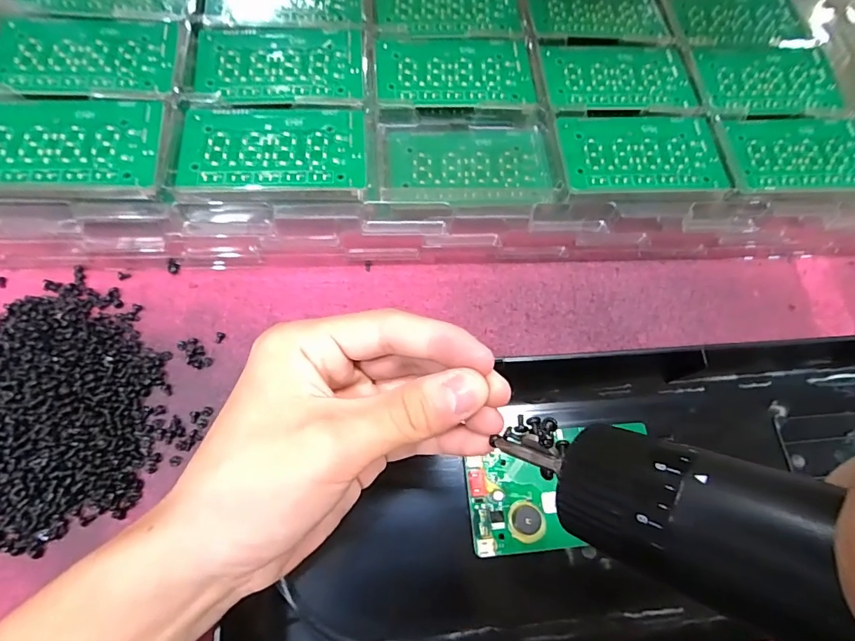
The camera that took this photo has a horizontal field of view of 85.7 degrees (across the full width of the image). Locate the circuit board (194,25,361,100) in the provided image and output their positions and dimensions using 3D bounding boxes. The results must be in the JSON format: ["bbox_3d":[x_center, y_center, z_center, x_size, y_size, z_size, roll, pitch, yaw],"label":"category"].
[{"bbox_3d":[-0.096,-0.169,0.303,0.105,0.005,0.058,0,69,-6],"label":"circuit board"}]

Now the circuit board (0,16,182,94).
[{"bbox_3d":[-0.211,-0.166,0.285,0.101,0.004,0.058,-1,69,-7],"label":"circuit board"}]

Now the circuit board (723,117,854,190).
[{"bbox_3d":[0.258,-0.115,0.316,0.106,0.004,0.062,-1,68,-3],"label":"circuit board"}]

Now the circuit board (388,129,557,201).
[{"bbox_3d":[0.028,-0.104,0.302,0.105,0.009,0.060,1,69,-6],"label":"circuit board"}]

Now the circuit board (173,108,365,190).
[{"bbox_3d":[-0.091,-0.105,0.275,0.104,0.005,0.058,0,69,-6],"label":"circuit board"}]

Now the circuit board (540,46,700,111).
[{"bbox_3d":[0.136,-0.175,0.329,0.107,0.010,0.060,-6,70,-8],"label":"circuit board"}]

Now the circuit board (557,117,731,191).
[{"bbox_3d":[0.140,-0.111,0.303,0.106,0.004,0.058,-3,70,-5],"label":"circuit board"}]

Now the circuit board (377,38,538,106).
[{"bbox_3d":[0.019,-0.172,0.316,0.105,0.004,0.060,-1,70,-5],"label":"circuit board"}]

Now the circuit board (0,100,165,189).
[{"bbox_3d":[-0.207,-0.099,0.260,0.105,0.004,0.057,0,72,-4],"label":"circuit board"}]

